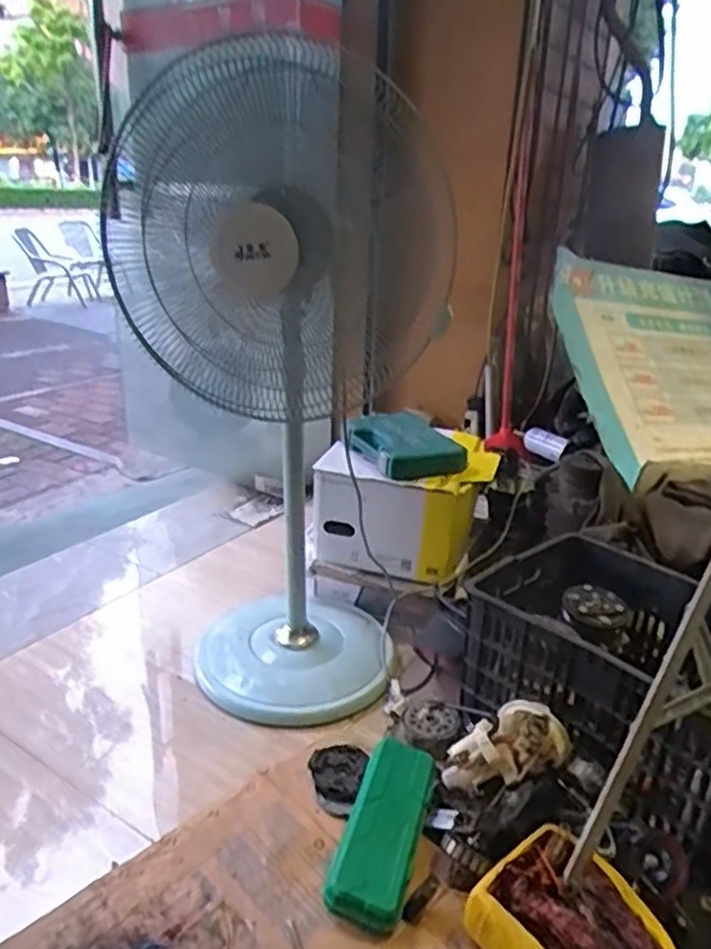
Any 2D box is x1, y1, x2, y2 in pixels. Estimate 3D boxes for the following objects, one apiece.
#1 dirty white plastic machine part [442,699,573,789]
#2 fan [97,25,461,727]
[{"bbox_3d":[0.238,0.431,1.083,0.167,0.109,0.108,-11,25,-31],"label":"dirty white plastic machine part"},{"bbox_3d":[-0.149,-0.076,1.180,0.338,1.070,0.404,20,27,38],"label":"fan"}]

